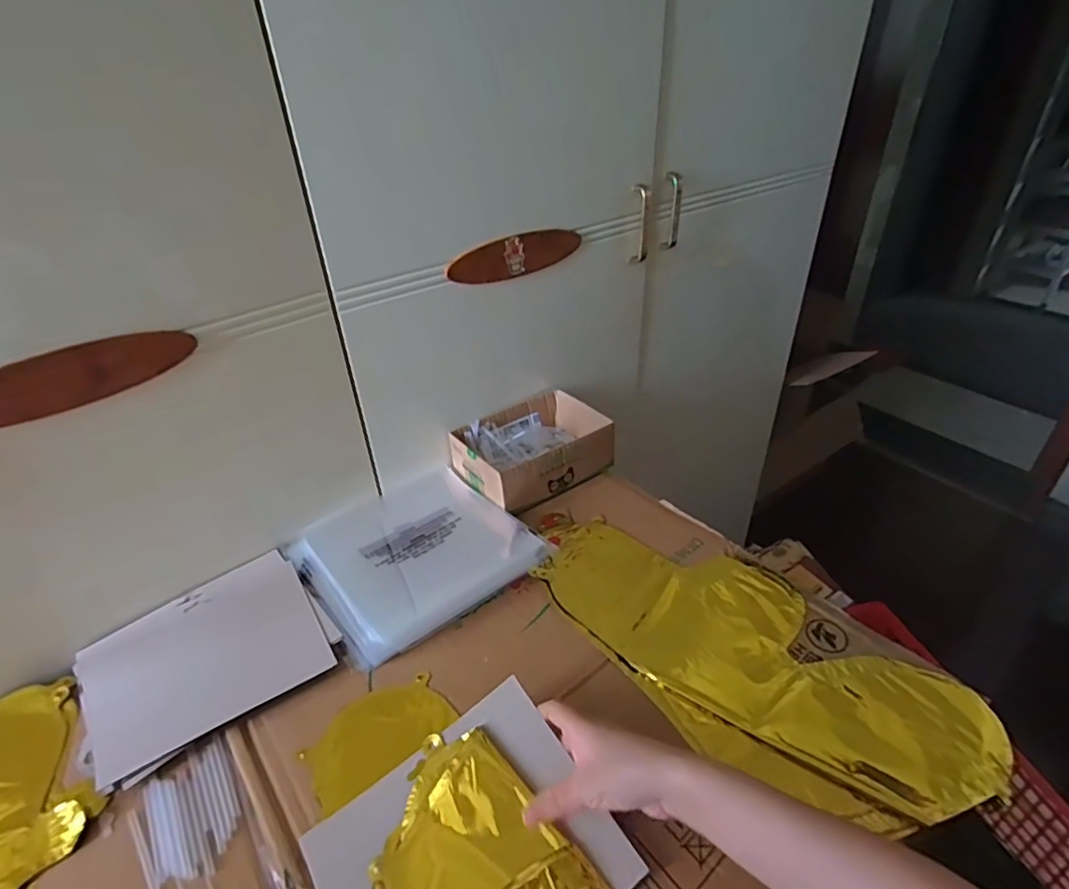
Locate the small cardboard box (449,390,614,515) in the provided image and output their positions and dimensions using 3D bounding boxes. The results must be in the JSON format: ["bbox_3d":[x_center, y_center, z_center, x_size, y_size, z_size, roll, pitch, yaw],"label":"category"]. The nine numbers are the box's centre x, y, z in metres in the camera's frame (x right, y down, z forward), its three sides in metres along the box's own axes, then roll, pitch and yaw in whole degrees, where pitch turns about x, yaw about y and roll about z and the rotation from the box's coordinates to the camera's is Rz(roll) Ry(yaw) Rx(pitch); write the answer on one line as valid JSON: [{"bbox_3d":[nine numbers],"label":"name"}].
[{"bbox_3d":[0.001,0.006,0.770,0.188,0.064,0.136,-26,42,-29],"label":"small cardboard box"}]

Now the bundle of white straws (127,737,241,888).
[{"bbox_3d":[-0.267,0.286,0.447,0.070,0.004,0.095,-25,42,-29],"label":"bundle of white straws"}]

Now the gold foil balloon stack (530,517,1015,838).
[{"bbox_3d":[0.190,0.191,0.552,0.409,0.013,0.197,29,46,35],"label":"gold foil balloon stack"}]

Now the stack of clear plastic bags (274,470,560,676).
[{"bbox_3d":[-0.138,0.117,0.660,0.228,0.020,0.214,-27,43,-30],"label":"stack of clear plastic bags"}]

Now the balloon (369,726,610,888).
[{"bbox_3d":[-0.048,0.302,0.399,0.140,0.017,0.170,-35,58,-26],"label":"balloon"}]

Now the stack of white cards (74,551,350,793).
[{"bbox_3d":[-0.312,0.198,0.556,0.203,0.012,0.169,-27,43,-30],"label":"stack of white cards"}]

